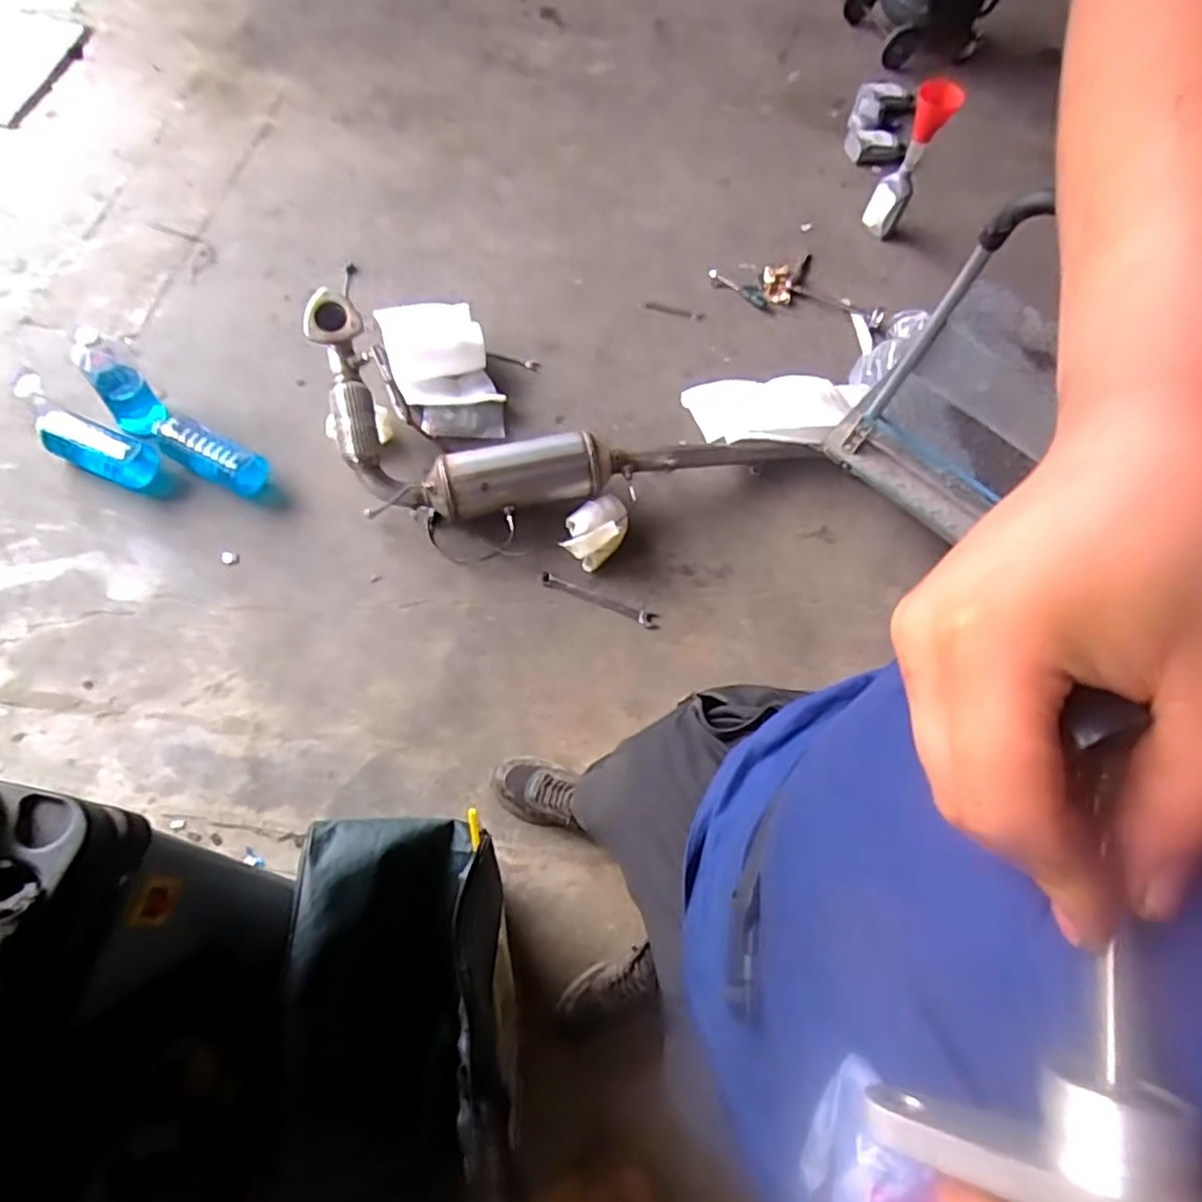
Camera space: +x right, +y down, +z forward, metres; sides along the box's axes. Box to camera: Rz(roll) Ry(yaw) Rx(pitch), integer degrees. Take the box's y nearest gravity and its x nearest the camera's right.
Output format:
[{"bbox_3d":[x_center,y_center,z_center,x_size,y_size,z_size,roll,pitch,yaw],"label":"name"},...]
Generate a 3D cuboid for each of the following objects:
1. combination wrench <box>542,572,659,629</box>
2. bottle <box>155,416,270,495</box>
[{"bbox_3d":[-0.002,-0.003,1.520,0.269,0.017,0.037,23,63,8],"label":"combination wrench"},{"bbox_3d":[-0.896,-0.339,1.618,0.280,0.072,0.099,29,63,6],"label":"bottle"}]

